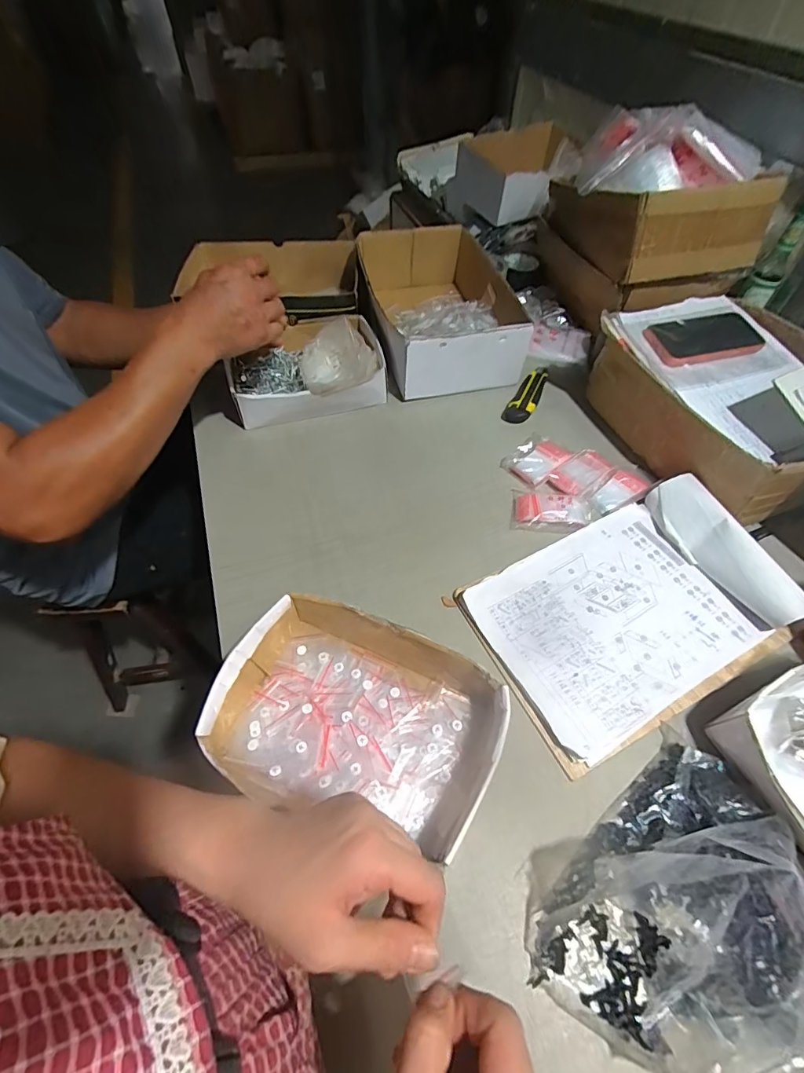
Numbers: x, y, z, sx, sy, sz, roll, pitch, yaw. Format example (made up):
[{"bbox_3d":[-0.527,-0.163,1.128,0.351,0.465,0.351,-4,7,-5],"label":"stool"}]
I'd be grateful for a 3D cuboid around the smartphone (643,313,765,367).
[{"bbox_3d":[0.426,-0.278,0.639,0.167,0.015,0.080,-11,65,-10],"label":"smartphone"}]

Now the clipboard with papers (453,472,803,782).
[{"bbox_3d":[0.257,0.076,0.515,0.327,0.052,0.223,-23,60,-15],"label":"clipboard with papers"}]

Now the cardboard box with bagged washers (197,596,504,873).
[{"bbox_3d":[-0.043,0.168,0.440,0.259,0.058,0.170,16,56,11],"label":"cardboard box with bagged washers"}]

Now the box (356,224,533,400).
[{"bbox_3d":[0.058,-0.391,0.786,0.246,0.136,0.343,-7,54,-5],"label":"box"}]

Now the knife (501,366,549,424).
[{"bbox_3d":[0.208,-0.231,0.744,0.040,0.015,0.144,27,58,18],"label":"knife"}]

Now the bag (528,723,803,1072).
[{"bbox_3d":[0.234,0.294,0.333,0.237,0.105,0.201,-27,59,-19],"label":"bag"}]

